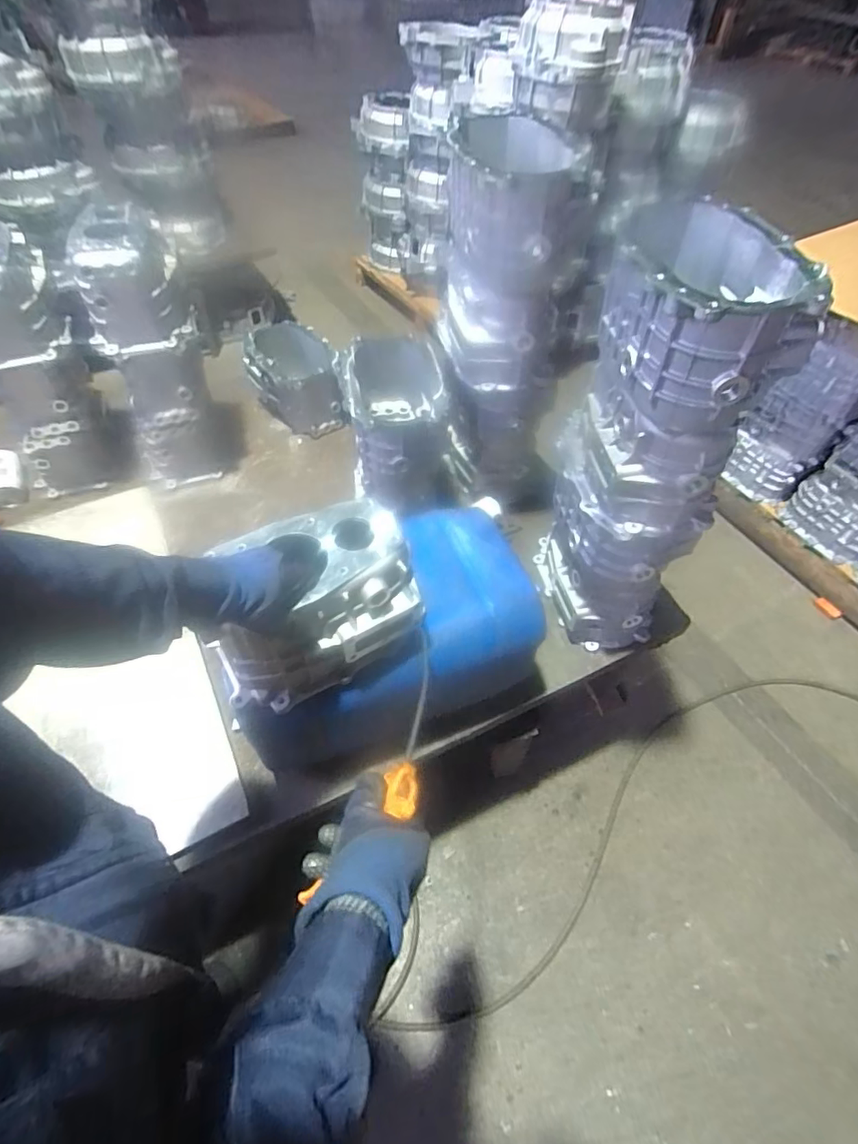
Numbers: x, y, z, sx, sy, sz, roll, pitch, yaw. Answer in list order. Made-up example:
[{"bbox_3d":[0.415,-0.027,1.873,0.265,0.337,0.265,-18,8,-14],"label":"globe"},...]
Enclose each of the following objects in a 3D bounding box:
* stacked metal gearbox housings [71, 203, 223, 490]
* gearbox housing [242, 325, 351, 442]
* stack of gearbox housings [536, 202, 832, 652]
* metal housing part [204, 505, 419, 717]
[{"bbox_3d":[-0.563,-0.435,1.127,0.183,0.498,0.223,-19,55,-16],"label":"stacked metal gearbox housings"},{"bbox_3d":[-0.345,-0.489,1.375,0.197,0.171,0.287,-19,55,-16],"label":"gearbox housing"},{"bbox_3d":[0.319,-0.152,0.828,0.221,0.632,0.263,9,52,5],"label":"stack of gearbox housings"},{"bbox_3d":[-0.147,0.037,0.670,0.245,0.153,0.155,-24,59,-16],"label":"metal housing part"}]

